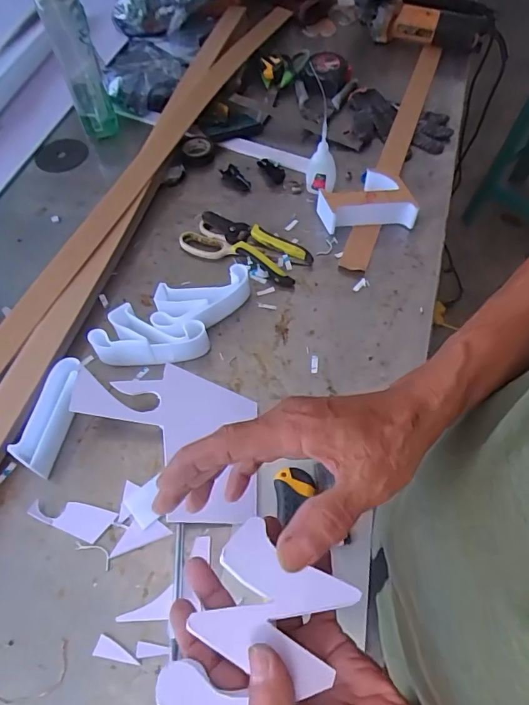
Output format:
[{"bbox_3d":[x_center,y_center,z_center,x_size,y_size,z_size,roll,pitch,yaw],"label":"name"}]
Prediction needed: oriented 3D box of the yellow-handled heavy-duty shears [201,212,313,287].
[{"bbox_3d":[-0.016,-0.160,0.670,0.170,0.025,0.064,34,65,20],"label":"yellow-handled heavy-duty shears"}]

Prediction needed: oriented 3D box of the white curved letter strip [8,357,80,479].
[{"bbox_3d":[-0.235,0.072,0.523,0.041,0.040,0.127,10,59,8],"label":"white curved letter strip"}]

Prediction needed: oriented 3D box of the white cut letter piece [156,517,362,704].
[{"bbox_3d":[-0.002,0.161,0.262,0.079,0.008,0.106,23,62,15],"label":"white cut letter piece"}]

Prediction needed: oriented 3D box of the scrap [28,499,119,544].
[{"bbox_3d":[-0.199,0.170,0.481,0.087,0.006,0.033,13,60,9],"label":"scrap"}]

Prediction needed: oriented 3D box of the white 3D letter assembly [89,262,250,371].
[{"bbox_3d":[-0.110,-0.036,0.586,0.206,0.041,0.104,-16,59,-8],"label":"white 3D letter assembly"}]

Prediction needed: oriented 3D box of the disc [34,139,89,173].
[{"bbox_3d":[-0.349,-0.342,0.810,0.074,0.010,0.088,42,70,16],"label":"disc"}]

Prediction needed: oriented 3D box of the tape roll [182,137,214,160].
[{"bbox_3d":[-0.115,-0.349,0.795,0.048,0.012,0.047,-1,58,1],"label":"tape roll"}]

